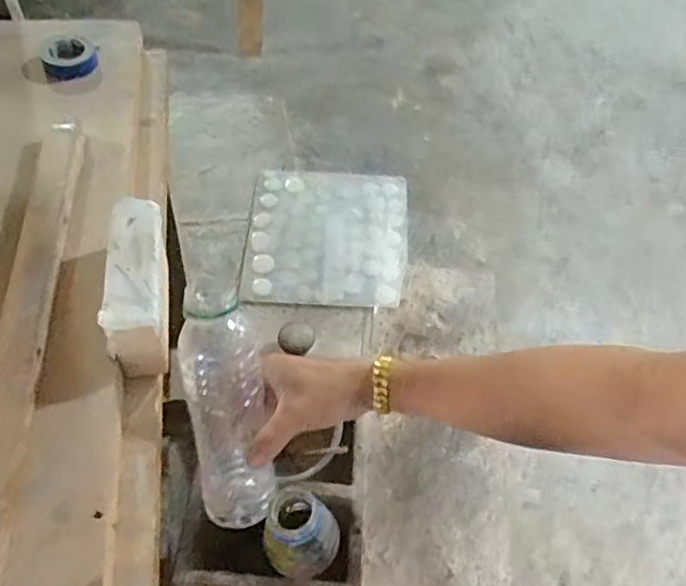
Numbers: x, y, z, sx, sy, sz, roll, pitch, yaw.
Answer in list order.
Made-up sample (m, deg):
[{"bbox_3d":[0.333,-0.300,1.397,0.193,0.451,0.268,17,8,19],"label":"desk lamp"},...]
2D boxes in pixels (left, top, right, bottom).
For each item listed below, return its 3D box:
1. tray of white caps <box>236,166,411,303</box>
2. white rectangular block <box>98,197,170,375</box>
[{"bbox_3d":[-0.018,-0.070,0.733,0.184,0.020,0.198,4,55,-2],"label":"tray of white caps"},{"bbox_3d":[-0.156,-0.005,0.486,0.043,0.075,0.125,-5,56,-10],"label":"white rectangular block"}]

